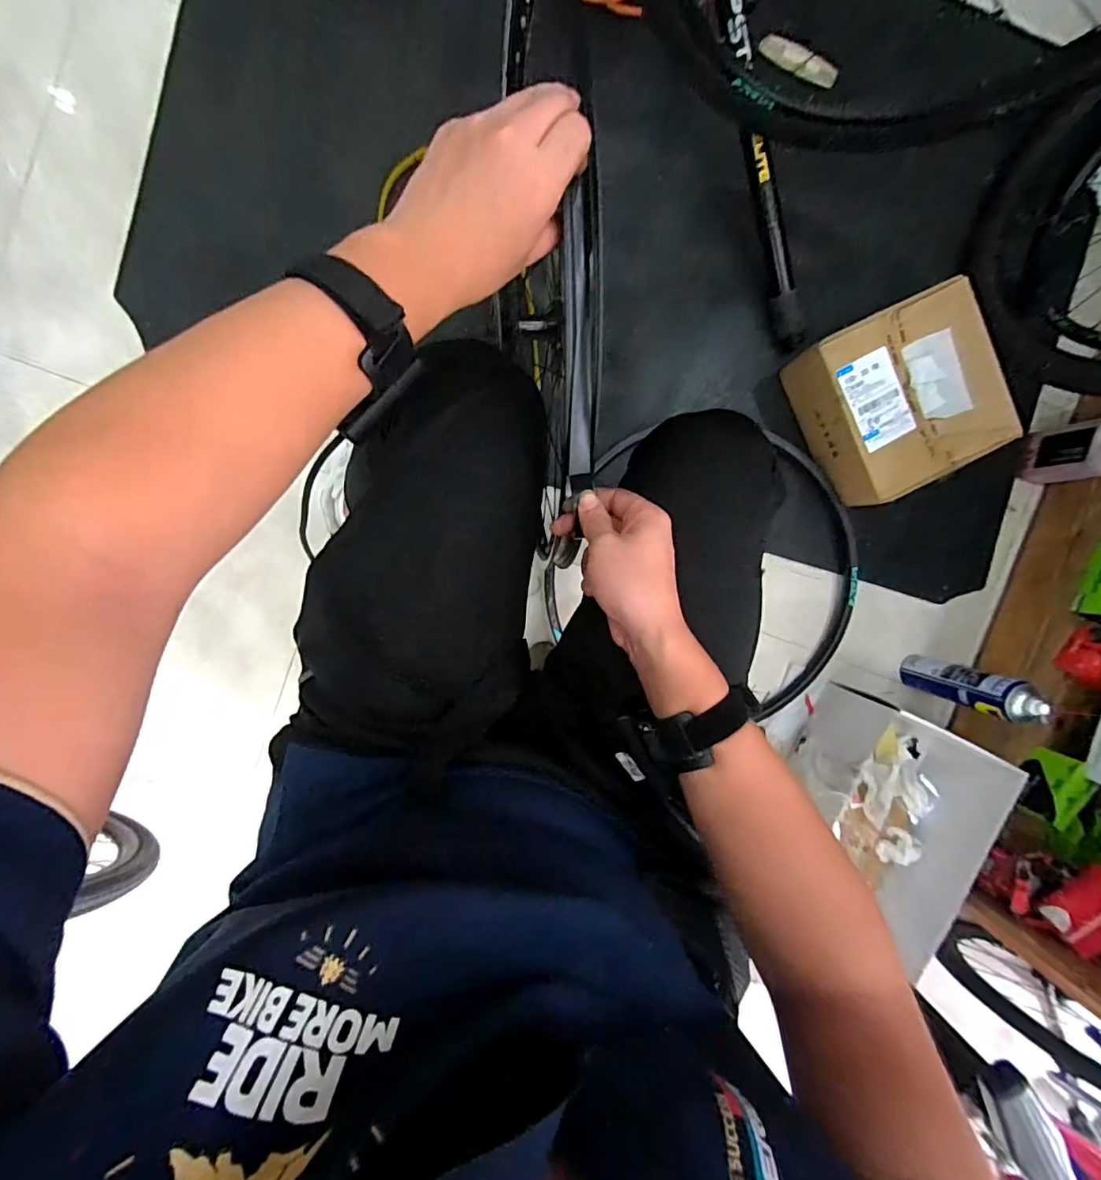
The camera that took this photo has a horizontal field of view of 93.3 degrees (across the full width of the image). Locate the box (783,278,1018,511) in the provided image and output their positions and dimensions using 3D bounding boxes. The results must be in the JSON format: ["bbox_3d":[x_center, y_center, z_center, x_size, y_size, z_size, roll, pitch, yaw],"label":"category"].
[{"bbox_3d":[0.565,-0.307,0.841,0.255,0.108,0.274,-24,97,-3],"label":"box"}]

